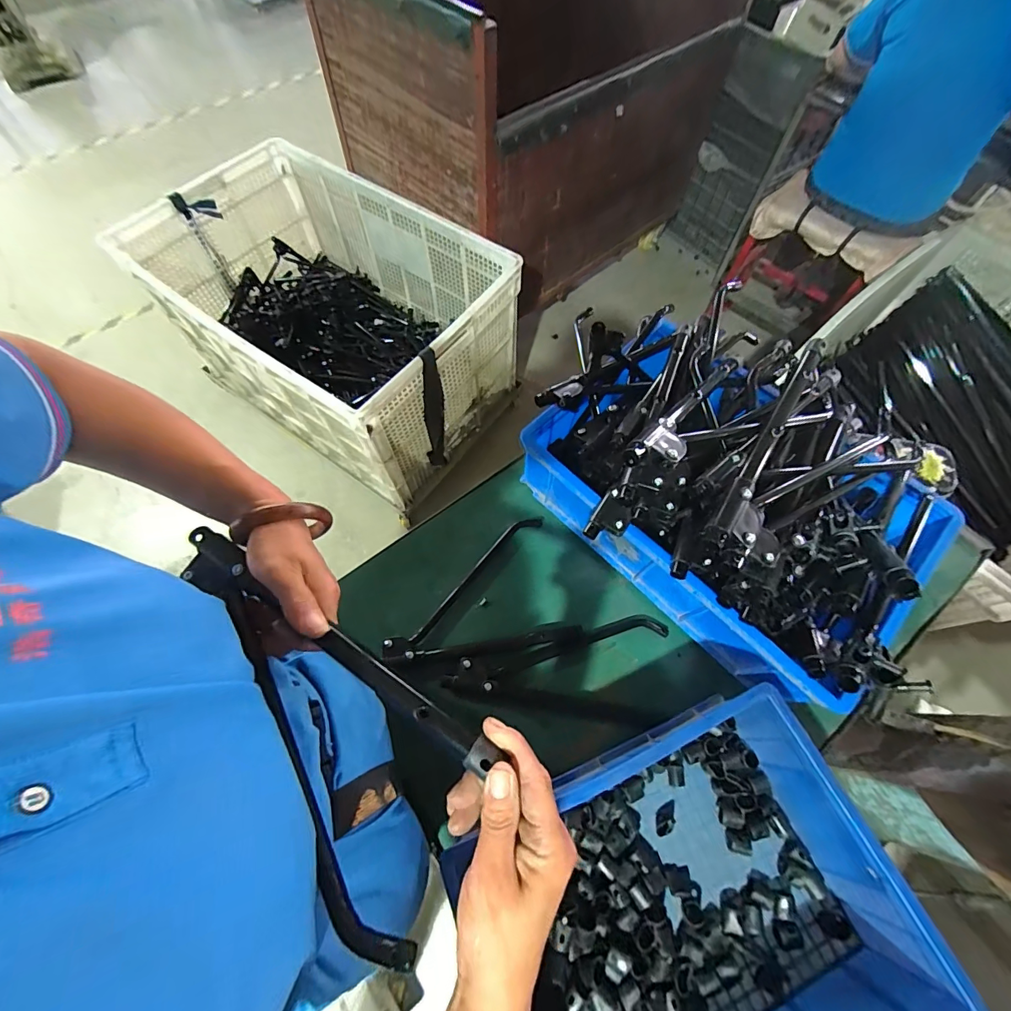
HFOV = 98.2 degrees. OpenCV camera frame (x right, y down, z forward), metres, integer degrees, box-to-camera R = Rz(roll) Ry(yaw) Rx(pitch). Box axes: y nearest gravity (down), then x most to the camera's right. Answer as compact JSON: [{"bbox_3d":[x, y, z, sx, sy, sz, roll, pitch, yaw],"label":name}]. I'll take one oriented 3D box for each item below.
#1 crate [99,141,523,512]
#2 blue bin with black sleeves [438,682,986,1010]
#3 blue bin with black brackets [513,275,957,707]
[{"bbox_3d":[-0.570,-0.614,1.483,1.154,0.557,0.698,35,70,14],"label":"crate"},{"bbox_3d":[0.183,0.431,0.469,0.410,0.146,0.301,-24,68,-11],"label":"blue bin with black sleeves"},{"bbox_3d":[0.300,-0.026,0.601,0.360,0.280,0.504,-39,72,-17],"label":"blue bin with black brackets"}]

